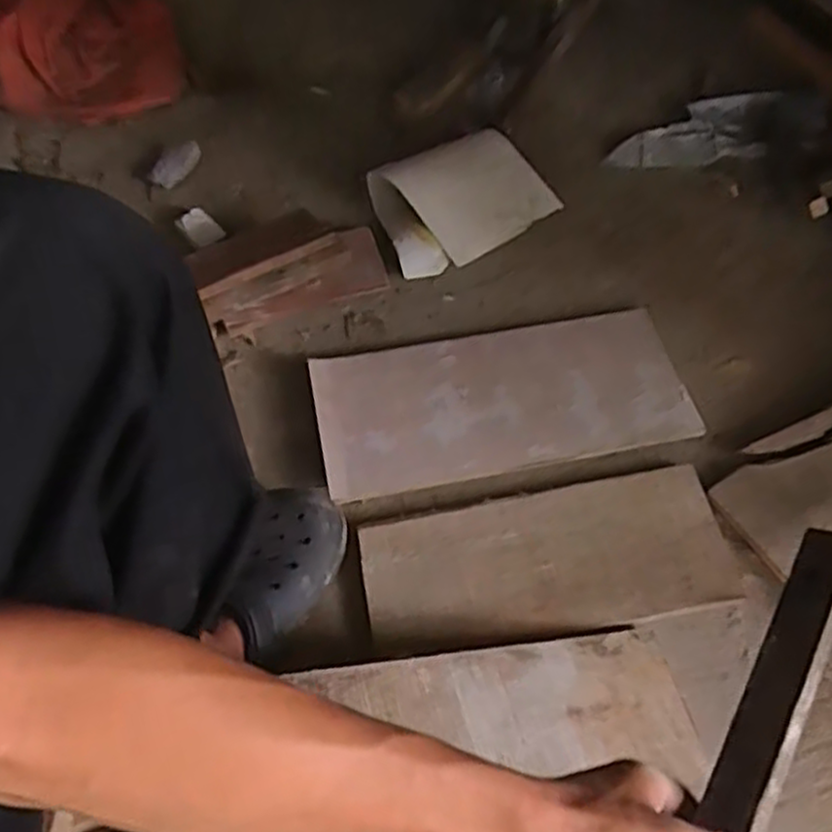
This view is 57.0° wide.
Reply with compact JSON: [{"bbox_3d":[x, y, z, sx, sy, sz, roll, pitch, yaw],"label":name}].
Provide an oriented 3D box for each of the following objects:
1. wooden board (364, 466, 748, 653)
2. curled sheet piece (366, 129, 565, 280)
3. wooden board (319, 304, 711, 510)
[{"bbox_3d":[0.128,0.138,0.747,0.349,0.015,0.142,-9,59,-3],"label":"wooden board"},{"bbox_3d":[0.054,-0.279,0.980,0.229,0.034,0.171,-26,78,-18],"label":"curled sheet piece"},{"bbox_3d":[0.091,-0.019,0.835,0.391,0.023,0.174,-11,60,-4],"label":"wooden board"}]

